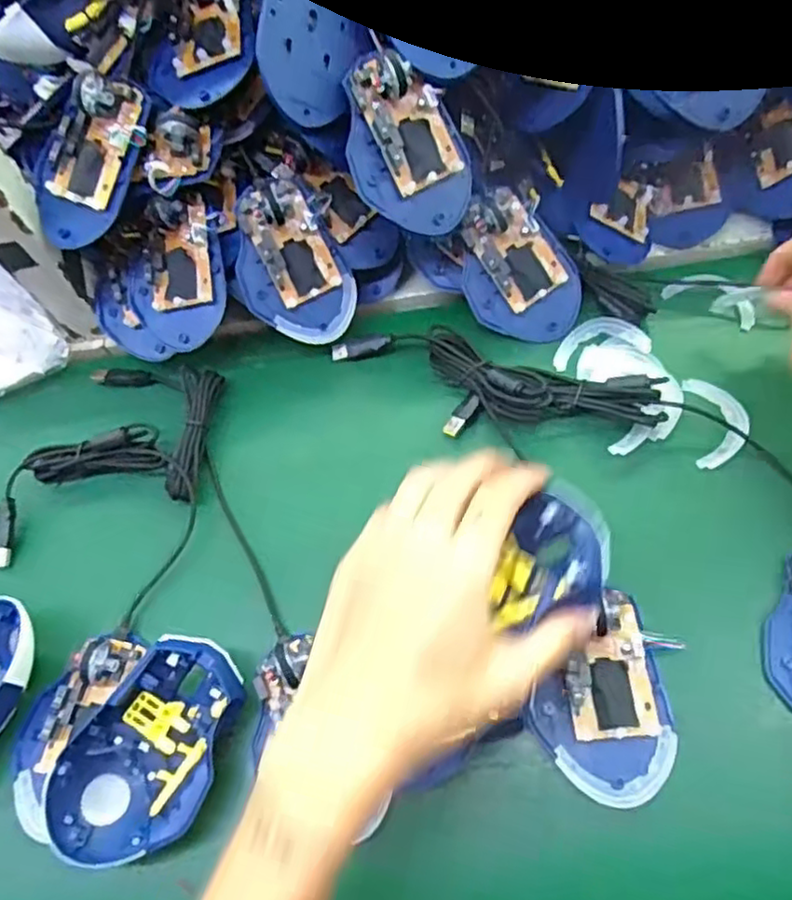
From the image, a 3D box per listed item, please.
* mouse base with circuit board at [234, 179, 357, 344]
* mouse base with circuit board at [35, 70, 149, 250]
[{"bbox_3d":[-0.075,-0.127,0.477,0.071,0.110,0.019,-30,18,2],"label":"mouse base with circuit board"},{"bbox_3d":[-0.200,-0.183,0.434,0.063,0.019,0.107,23,102,8],"label":"mouse base with circuit board"}]

